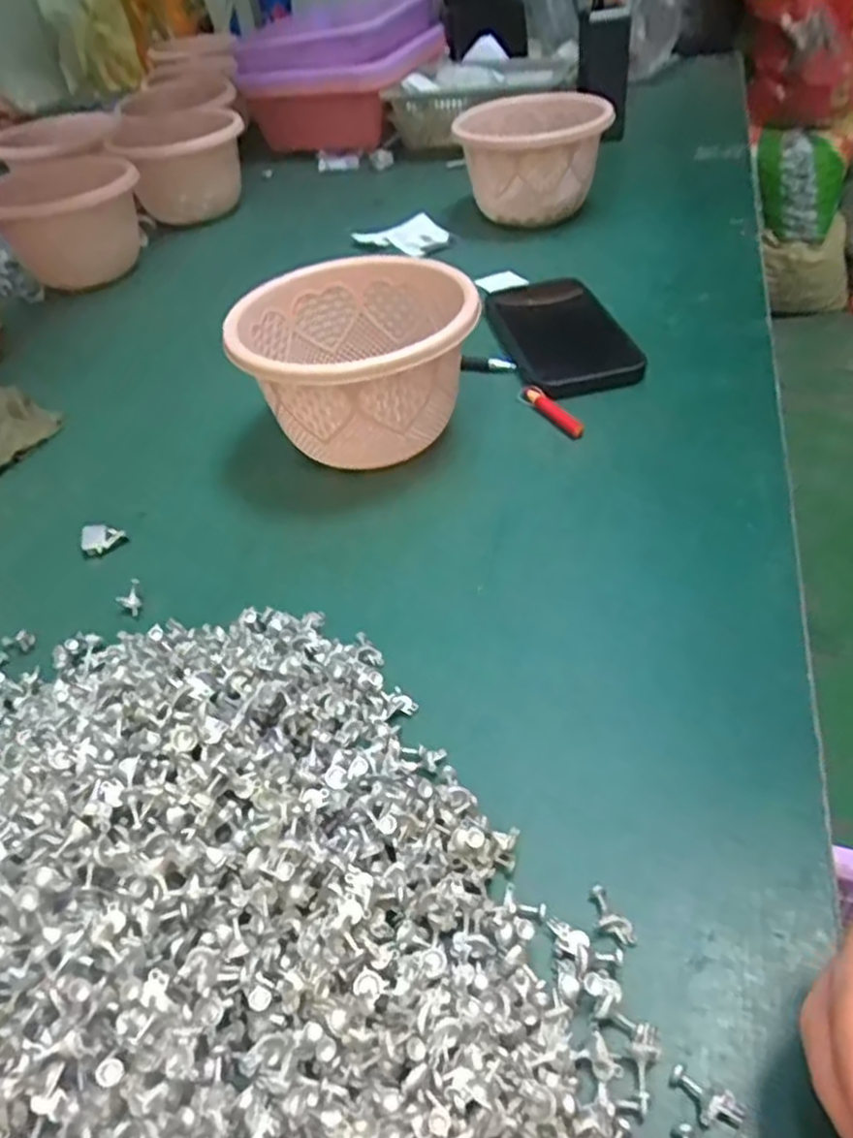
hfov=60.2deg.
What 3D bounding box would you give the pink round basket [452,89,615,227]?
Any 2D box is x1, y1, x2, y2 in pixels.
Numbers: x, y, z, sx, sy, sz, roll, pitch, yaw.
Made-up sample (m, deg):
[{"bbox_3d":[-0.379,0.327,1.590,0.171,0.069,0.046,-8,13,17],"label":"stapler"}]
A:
[{"bbox_3d":[0.104,-0.413,0.745,0.139,0.093,0.150,-3,44,3],"label":"pink round basket"}]

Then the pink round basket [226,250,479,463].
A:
[{"bbox_3d":[-0.042,-0.123,0.463,0.130,0.089,0.131,-3,44,3],"label":"pink round basket"}]

